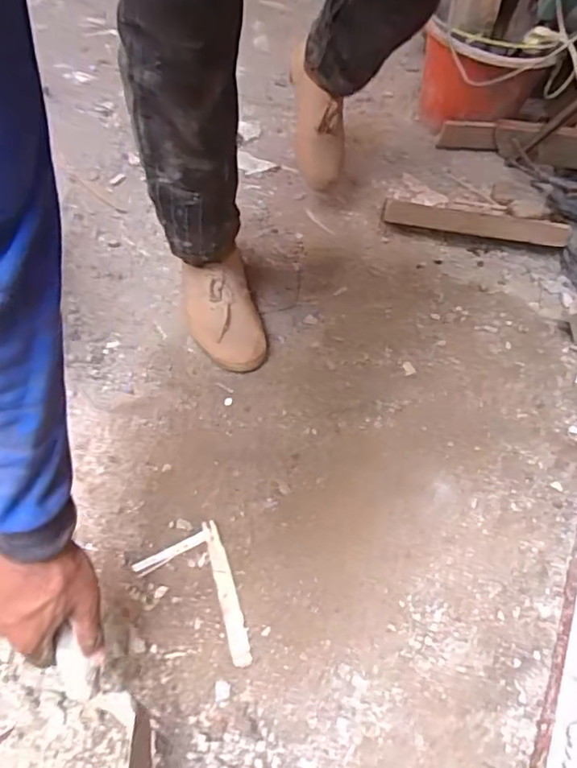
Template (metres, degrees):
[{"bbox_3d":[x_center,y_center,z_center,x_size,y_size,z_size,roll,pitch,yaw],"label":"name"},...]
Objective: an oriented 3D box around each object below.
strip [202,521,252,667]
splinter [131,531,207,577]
[{"bbox_3d":[-0.065,0.216,0.608,0.020,0.004,0.148,-13,61,-11],"label":"strip"},{"bbox_3d":[-0.128,0.181,0.625,0.082,0.005,0.015,-24,59,-20],"label":"splinter"}]

